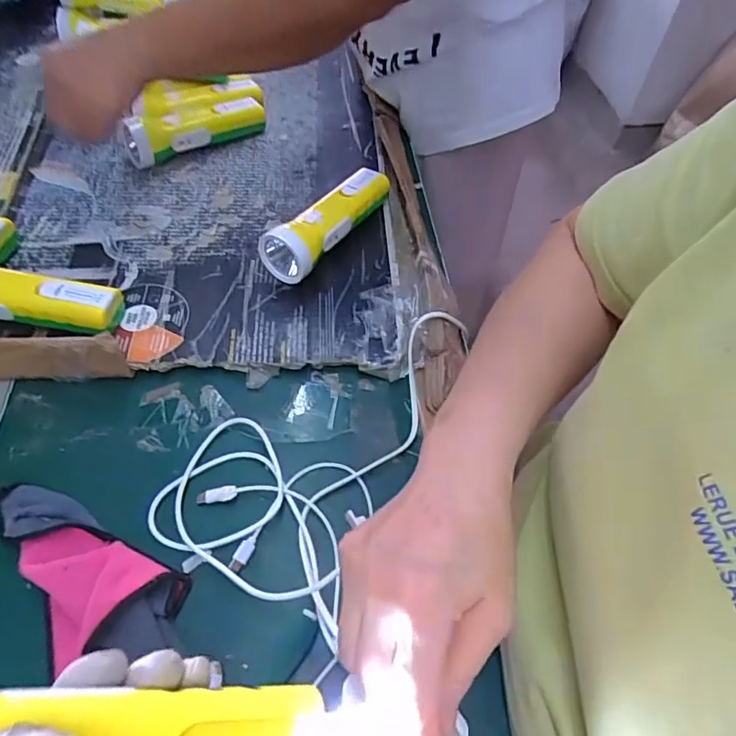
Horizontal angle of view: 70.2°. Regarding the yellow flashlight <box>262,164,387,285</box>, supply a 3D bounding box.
[{"bbox_3d":[-0.037,-0.148,0.528,0.047,0.053,0.157,32,59,18],"label":"yellow flashlight"}]

